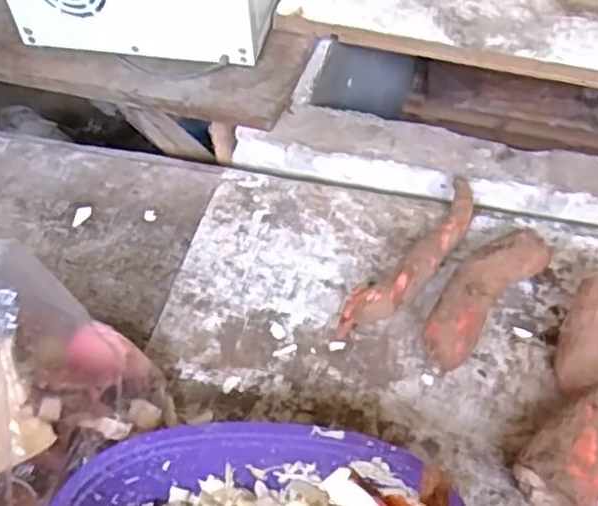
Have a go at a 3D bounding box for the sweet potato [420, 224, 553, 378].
[{"bbox_3d":[0.169,0.038,0.655,0.058,0.048,0.171,34,60,26],"label":"sweet potato"}]

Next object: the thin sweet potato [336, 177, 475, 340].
[{"bbox_3d":[0.117,0.001,0.686,0.042,0.038,0.227,30,58,24],"label":"thin sweet potato"}]

